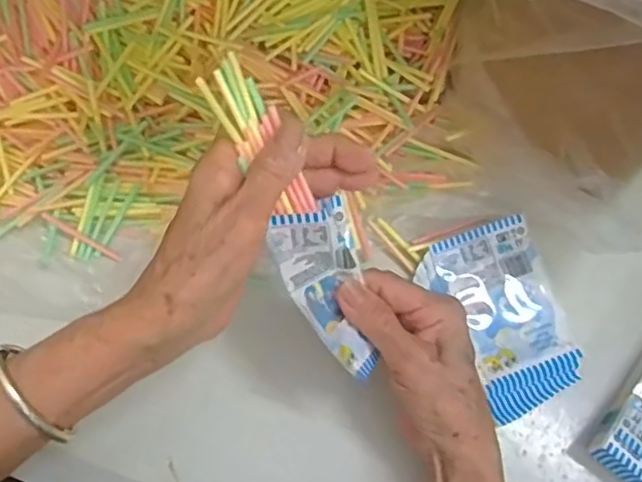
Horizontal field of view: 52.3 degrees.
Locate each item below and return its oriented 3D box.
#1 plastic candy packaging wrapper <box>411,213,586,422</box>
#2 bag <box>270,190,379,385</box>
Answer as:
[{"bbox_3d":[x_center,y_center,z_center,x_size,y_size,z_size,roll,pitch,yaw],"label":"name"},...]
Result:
[{"bbox_3d":[0.124,0.049,0.438,0.076,0.015,0.120,-24,71,-8],"label":"plastic candy packaging wrapper"},{"bbox_3d":[0.005,0.028,0.358,0.045,0.031,0.096,-17,102,-3],"label":"bag"}]

